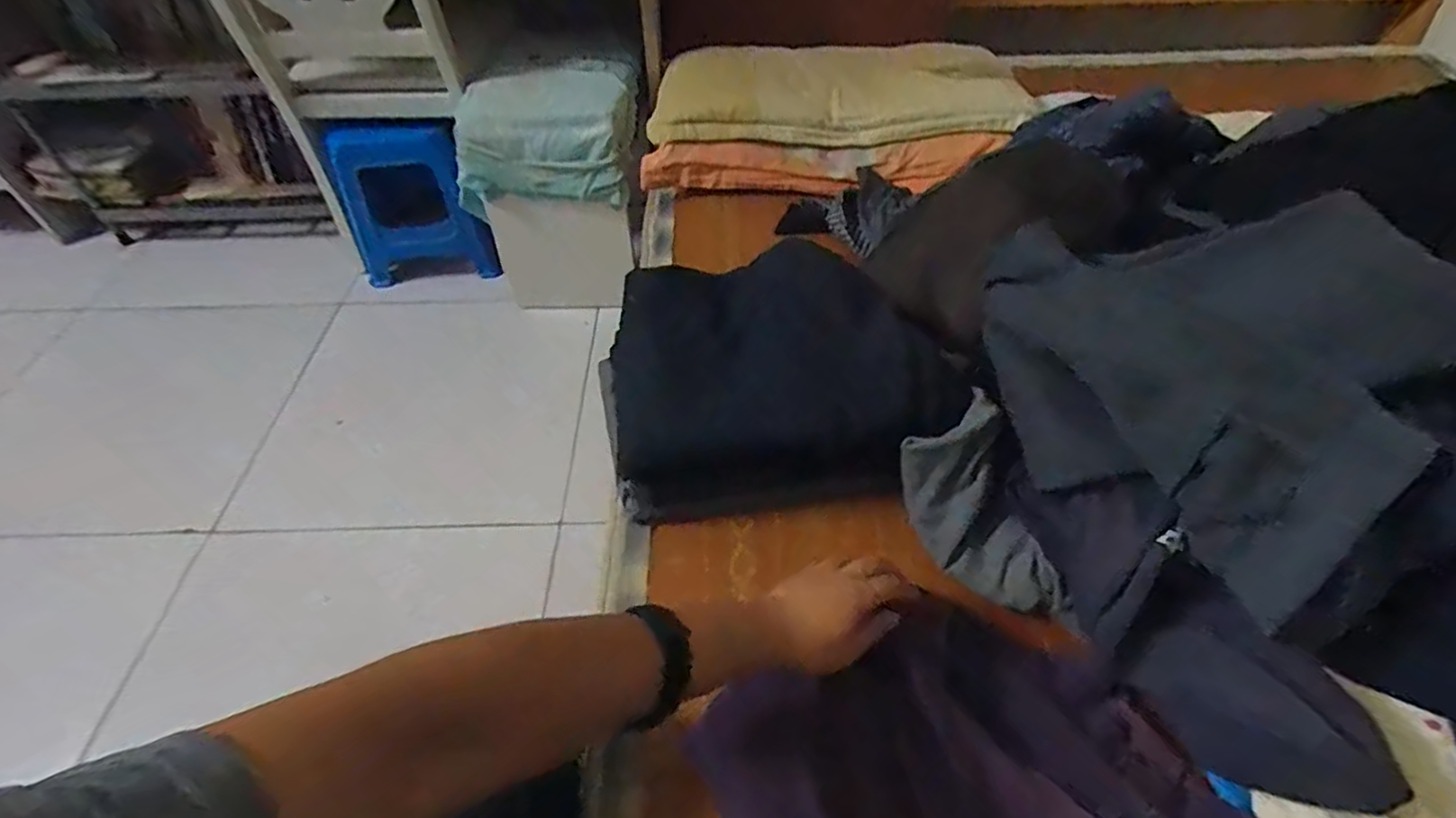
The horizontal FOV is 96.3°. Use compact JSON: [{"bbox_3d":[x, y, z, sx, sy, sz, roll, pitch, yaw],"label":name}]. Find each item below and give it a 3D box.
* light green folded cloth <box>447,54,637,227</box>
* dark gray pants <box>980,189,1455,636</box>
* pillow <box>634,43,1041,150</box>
[{"bbox_3d":[-0.357,-0.553,1.310,0.338,0.184,0.288,4,50,4],"label":"light green folded cloth"},{"bbox_3d":[0.433,-0.060,0.610,0.287,0.177,0.354,-30,55,-23],"label":"dark gray pants"},{"bbox_3d":[0.200,-0.599,1.224,0.663,0.099,0.232,0,50,1],"label":"pillow"}]

